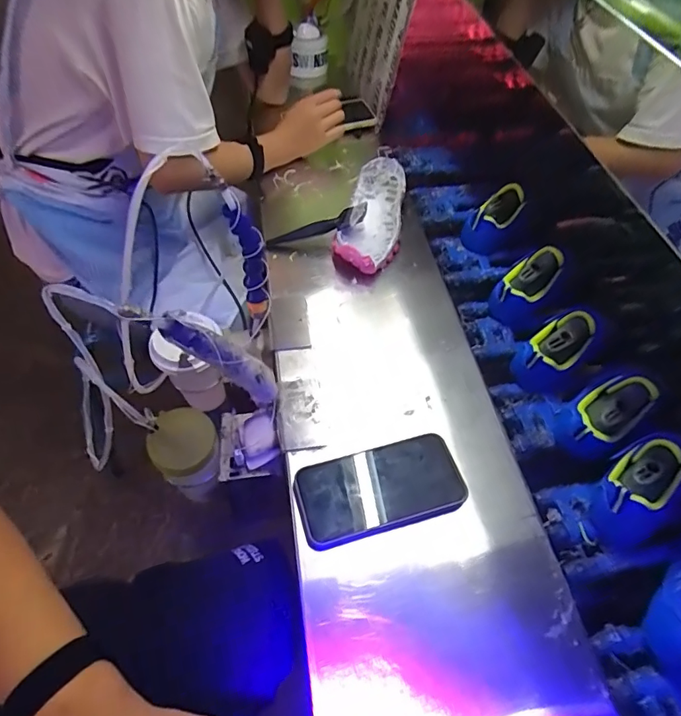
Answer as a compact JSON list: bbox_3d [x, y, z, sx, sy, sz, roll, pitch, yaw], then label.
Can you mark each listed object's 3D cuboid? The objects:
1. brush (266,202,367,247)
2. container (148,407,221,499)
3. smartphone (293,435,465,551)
[{"bbox_3d":[-0.033,-0.186,0.685,0.148,0.019,0.027,-17,47,9],"label":"brush"},{"bbox_3d":[-0.178,0.120,0.573,0.071,0.107,0.070,-21,51,-19],"label":"container"},{"bbox_3d":[0.038,0.125,0.477,0.160,0.010,0.078,-13,49,-12],"label":"smartphone"}]

